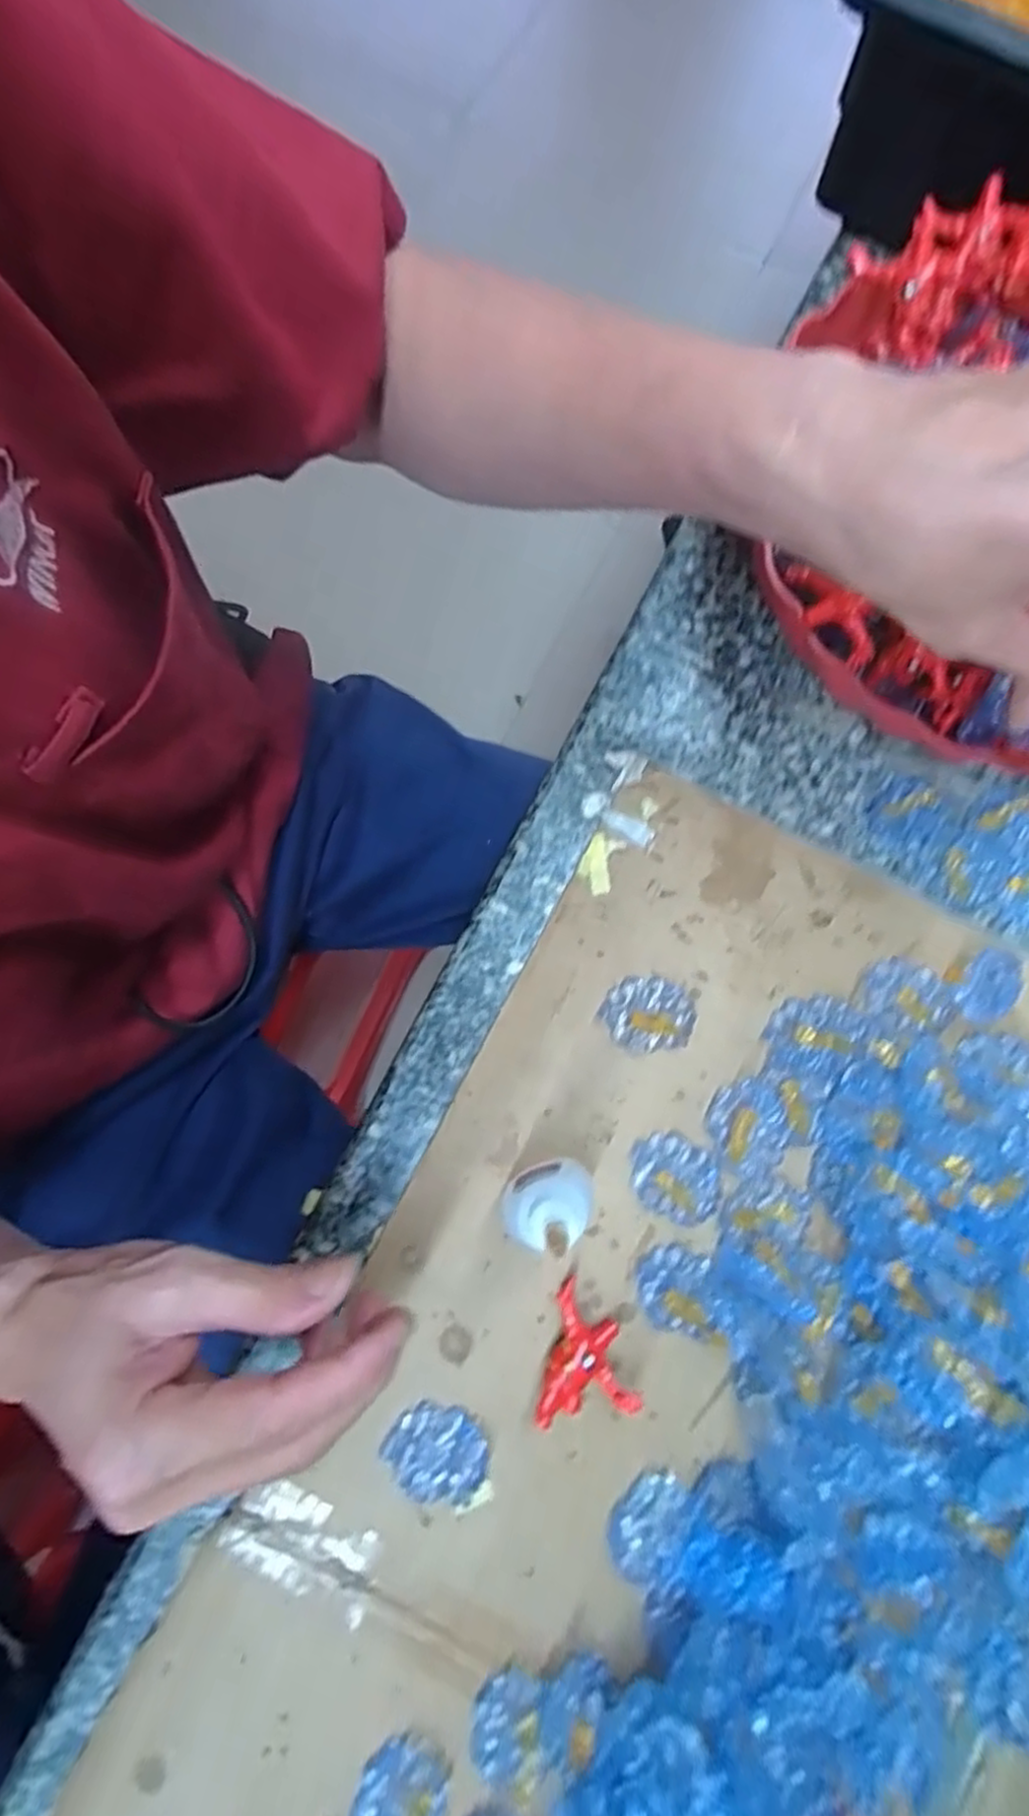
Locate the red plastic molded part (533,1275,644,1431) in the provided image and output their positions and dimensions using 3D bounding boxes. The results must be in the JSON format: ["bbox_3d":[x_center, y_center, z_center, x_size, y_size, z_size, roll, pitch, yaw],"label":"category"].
[{"bbox_3d":[0.031,0.173,0.274,0.037,0.015,0.047,14,80,1],"label":"red plastic molded part"}]

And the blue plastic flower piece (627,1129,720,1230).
[{"bbox_3d":[0.065,0.109,0.288,0.037,0.009,0.032,23,81,3],"label":"blue plastic flower piece"}]

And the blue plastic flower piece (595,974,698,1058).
[{"bbox_3d":[0.056,0.044,0.300,0.038,0.013,0.032,-10,81,-3],"label":"blue plastic flower piece"}]

